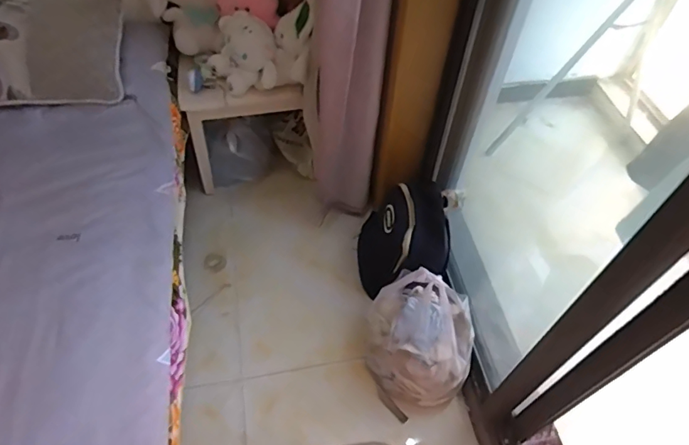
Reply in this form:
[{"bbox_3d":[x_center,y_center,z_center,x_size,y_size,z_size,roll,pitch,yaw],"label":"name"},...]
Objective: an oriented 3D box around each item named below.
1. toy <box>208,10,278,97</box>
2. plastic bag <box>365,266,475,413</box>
[{"bbox_3d":[-0.293,-0.483,1.369,0.194,0.184,0.131,-2,56,-5],"label":"toy"},{"bbox_3d":[0.190,0.307,1.250,0.293,0.302,0.273,22,57,11],"label":"plastic bag"}]

